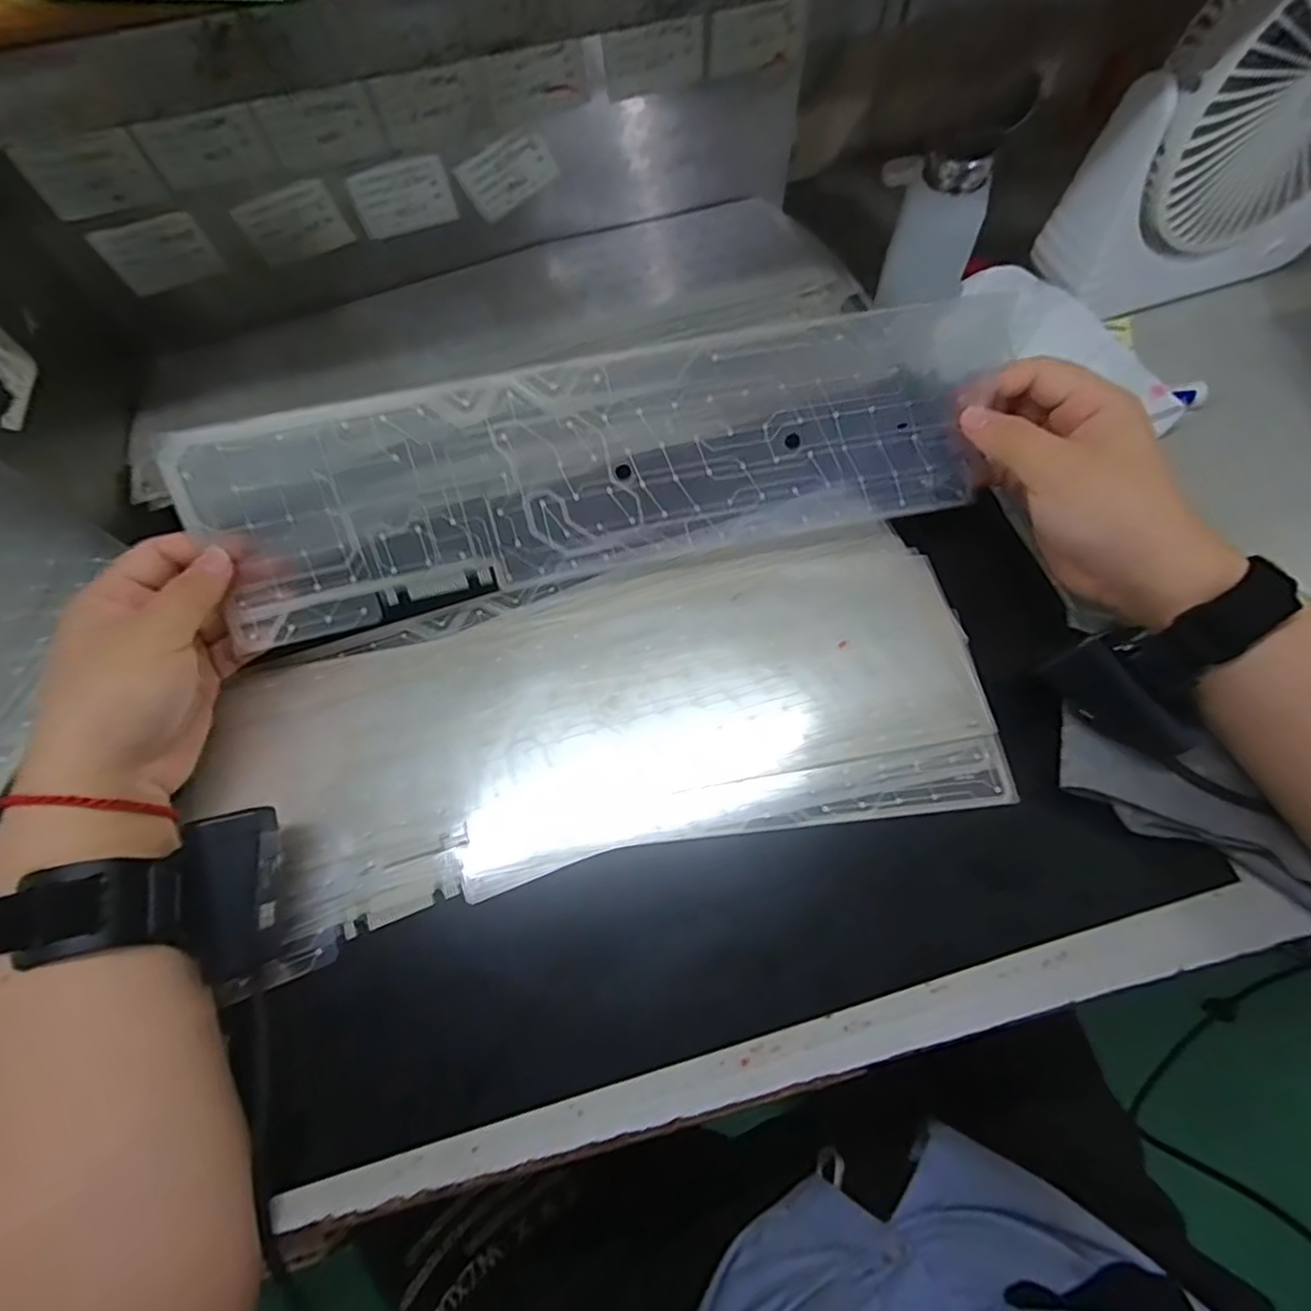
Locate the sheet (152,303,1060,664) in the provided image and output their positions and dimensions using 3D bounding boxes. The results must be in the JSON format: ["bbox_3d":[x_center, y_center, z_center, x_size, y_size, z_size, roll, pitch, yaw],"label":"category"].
[{"bbox_3d":[-0.026,-0.099,0.333,0.411,0.026,0.110,-11,116,-1],"label":"sheet"}]

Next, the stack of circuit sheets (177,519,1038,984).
[{"bbox_3d":[-0.030,0.037,0.342,0.405,0.009,0.165,-13,67,-2],"label":"stack of circuit sheets"}]

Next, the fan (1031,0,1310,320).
[{"bbox_3d":[0.359,-0.317,0.368,0.183,0.177,0.078,-23,70,-7],"label":"fan"}]

